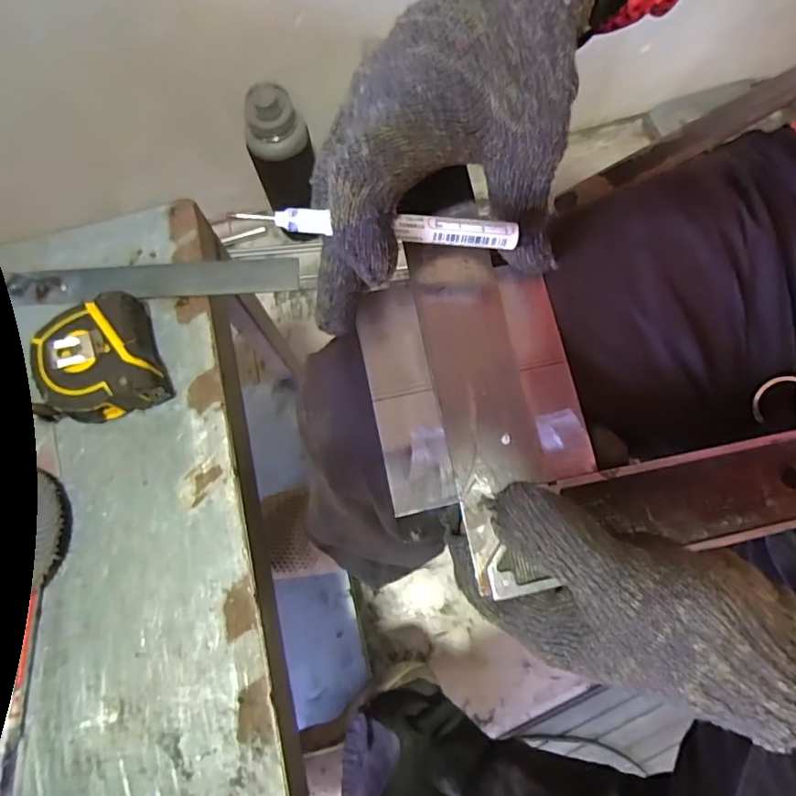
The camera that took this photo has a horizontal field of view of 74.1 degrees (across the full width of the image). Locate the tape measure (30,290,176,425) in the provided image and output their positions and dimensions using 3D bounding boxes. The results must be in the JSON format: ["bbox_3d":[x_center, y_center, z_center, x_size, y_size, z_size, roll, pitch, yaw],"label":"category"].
[{"bbox_3d":[-0.187,-0.023,0.334,0.068,0.035,0.072,-23,76,-5],"label":"tape measure"}]

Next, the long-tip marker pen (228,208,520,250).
[{"bbox_3d":[-0.013,-0.074,0.227,0.112,0.008,0.009,2,75,-6],"label":"long-tip marker pen"}]

